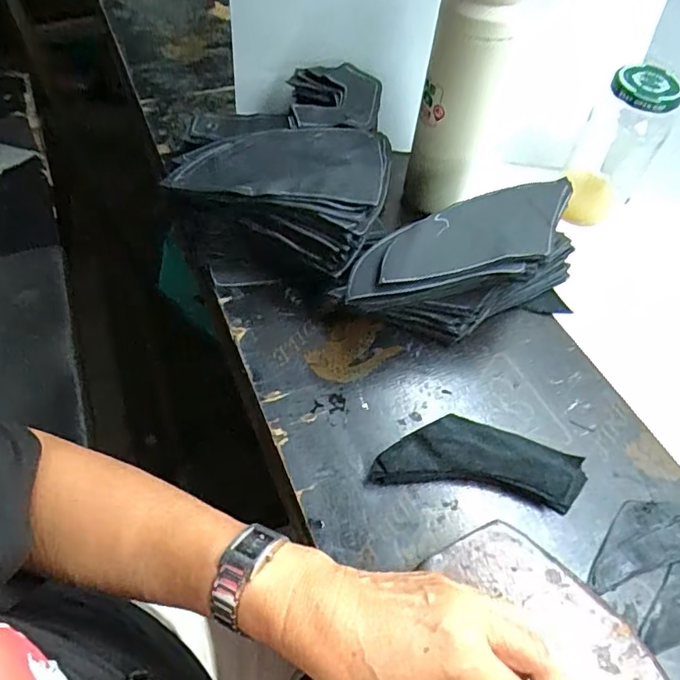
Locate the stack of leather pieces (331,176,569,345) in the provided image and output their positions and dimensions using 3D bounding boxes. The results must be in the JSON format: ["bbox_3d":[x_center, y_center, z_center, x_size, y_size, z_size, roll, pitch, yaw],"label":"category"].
[{"bbox_3d":[0.103,-0.055,0.437,0.213,0.091,0.072,-16,59,-13],"label":"stack of leather pieces"}]

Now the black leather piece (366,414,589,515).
[{"bbox_3d":[0.099,0.086,0.385,0.146,0.020,0.049,9,57,2],"label":"black leather piece"}]

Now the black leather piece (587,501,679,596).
[{"bbox_3d":[0.230,0.137,0.373,0.133,0.004,0.049,-7,57,-8],"label":"black leather piece"}]

